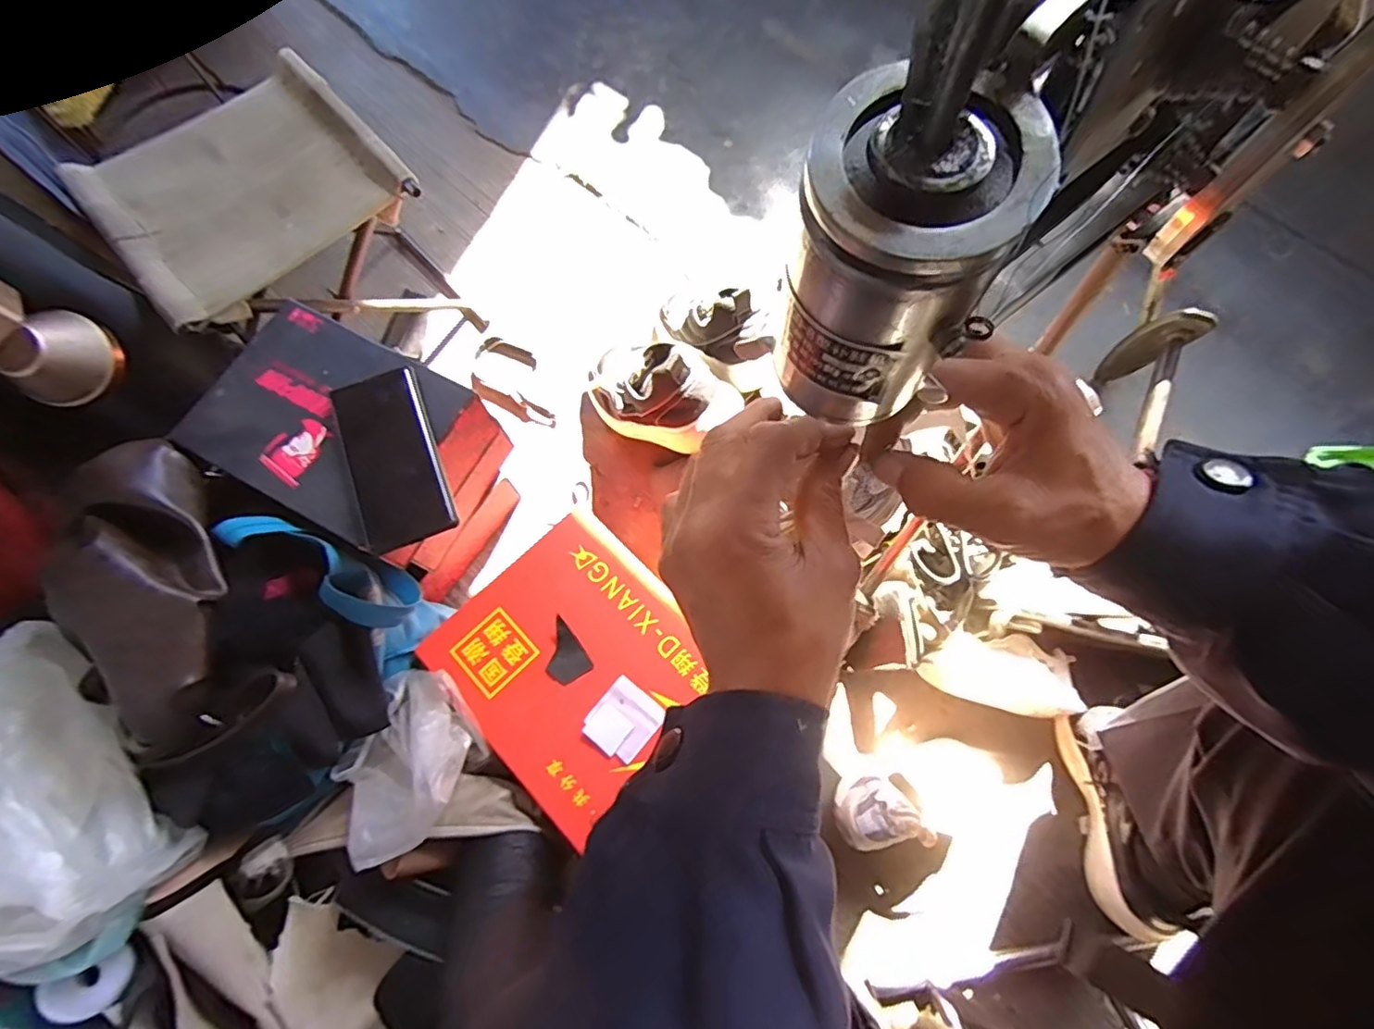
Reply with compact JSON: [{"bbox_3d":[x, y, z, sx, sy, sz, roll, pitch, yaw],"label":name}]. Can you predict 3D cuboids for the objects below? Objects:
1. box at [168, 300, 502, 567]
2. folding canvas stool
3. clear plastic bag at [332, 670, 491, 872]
[{"bbox_3d":[-0.331,-0.080,0.582,0.231,0.079,0.172,27,75,8],"label":"box"},{"bbox_3d":[-0.442,-0.292,0.727,0.267,0.267,0.206,-39,77,-11],"label":"folding canvas stool"},{"bbox_3d":[-0.253,0.217,0.540,0.113,0.071,0.144,-28,75,-8],"label":"clear plastic bag"}]

